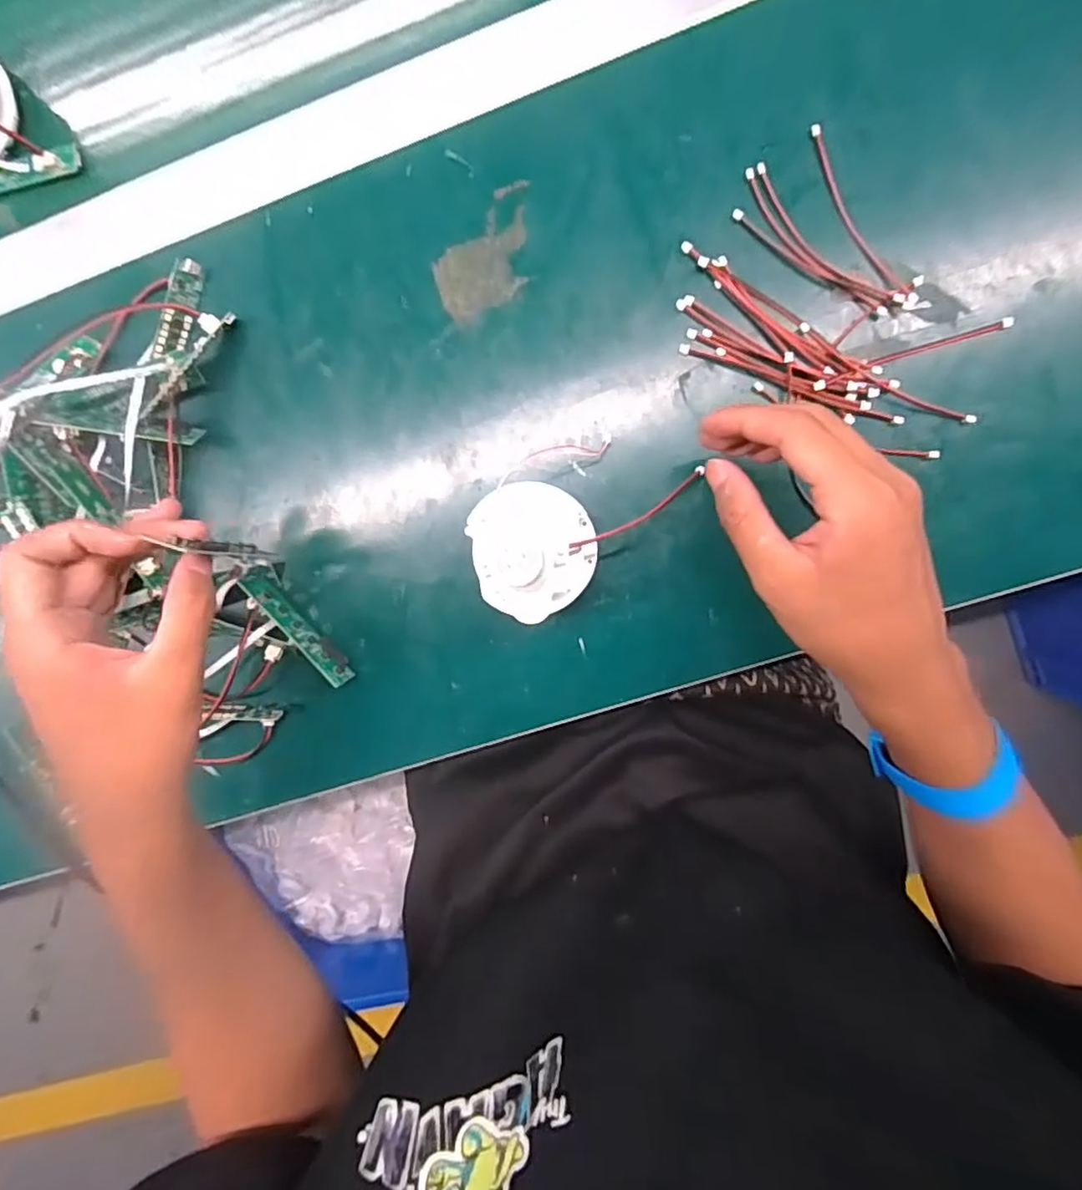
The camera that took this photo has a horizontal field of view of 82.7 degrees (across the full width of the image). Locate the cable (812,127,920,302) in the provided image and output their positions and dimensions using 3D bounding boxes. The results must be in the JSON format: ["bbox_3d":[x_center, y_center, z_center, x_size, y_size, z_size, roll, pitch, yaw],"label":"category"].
[{"bbox_3d":[0.170,-0.202,0.330,0.012,0.006,0.107,-31,91,6],"label":"cable"}]

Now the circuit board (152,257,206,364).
[{"bbox_3d":[-0.209,-0.163,0.357,0.011,0.016,0.061,18,93,48],"label":"circuit board"}]

